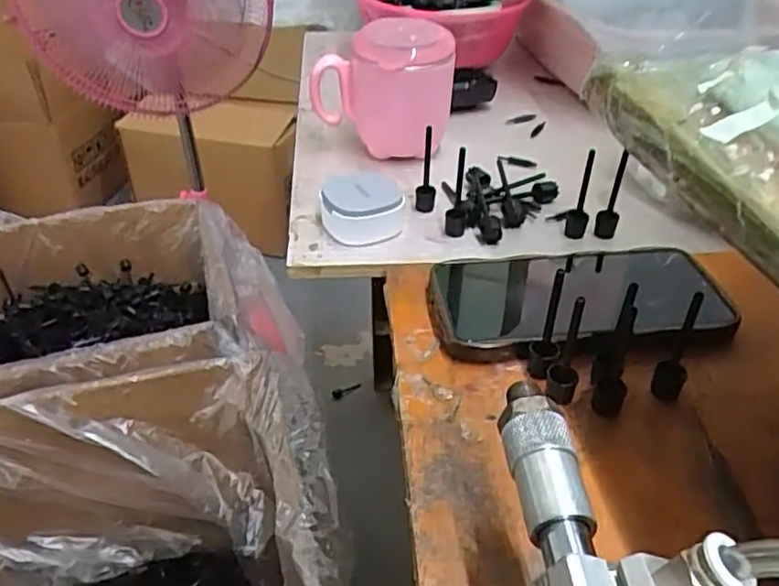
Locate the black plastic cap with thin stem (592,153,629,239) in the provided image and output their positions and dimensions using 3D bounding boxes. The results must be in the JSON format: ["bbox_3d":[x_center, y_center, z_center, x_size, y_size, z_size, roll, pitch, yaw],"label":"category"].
[{"bbox_3d":[0.151,-0.066,0.447,0.015,0.064,0.011,13,40,15],"label":"black plastic cap with thin stem"}]

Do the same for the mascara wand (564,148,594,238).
[{"bbox_3d":[0.132,-0.067,0.451,0.014,0.062,0.013,11,39,12],"label":"mascara wand"}]

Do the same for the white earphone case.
[{"bbox_3d":[-0.020,-0.062,0.464,0.055,0.032,0.057,-3,38,-5],"label":"white earphone case"}]

